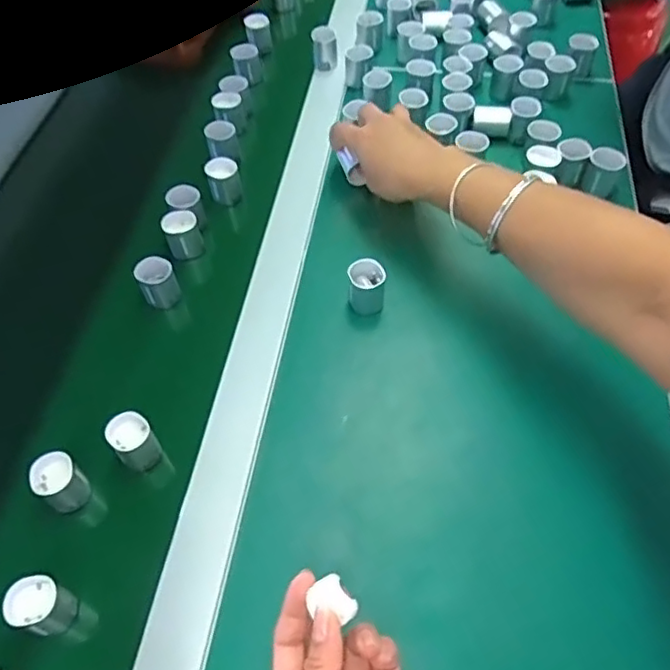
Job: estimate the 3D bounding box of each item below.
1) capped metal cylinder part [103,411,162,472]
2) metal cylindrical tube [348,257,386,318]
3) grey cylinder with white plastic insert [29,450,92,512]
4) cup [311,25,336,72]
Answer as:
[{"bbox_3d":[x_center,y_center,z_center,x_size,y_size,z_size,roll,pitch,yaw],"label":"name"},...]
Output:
[{"bbox_3d":[-0.144,0.077,0.447,0.028,0.033,0.031,-31,59,-21],"label":"capped metal cylinder part"},{"bbox_3d":[0.026,-0.040,0.511,0.029,0.036,0.027,0,54,0],"label":"metal cylindrical tube"},{"bbox_3d":[-0.190,0.102,0.432,0.029,0.029,0.034,-35,61,-23],"label":"grey cylinder with white plastic insert"},{"bbox_3d":[-0.012,-0.332,0.730,0.026,0.043,0.033,-1,54,-1],"label":"cup"}]

